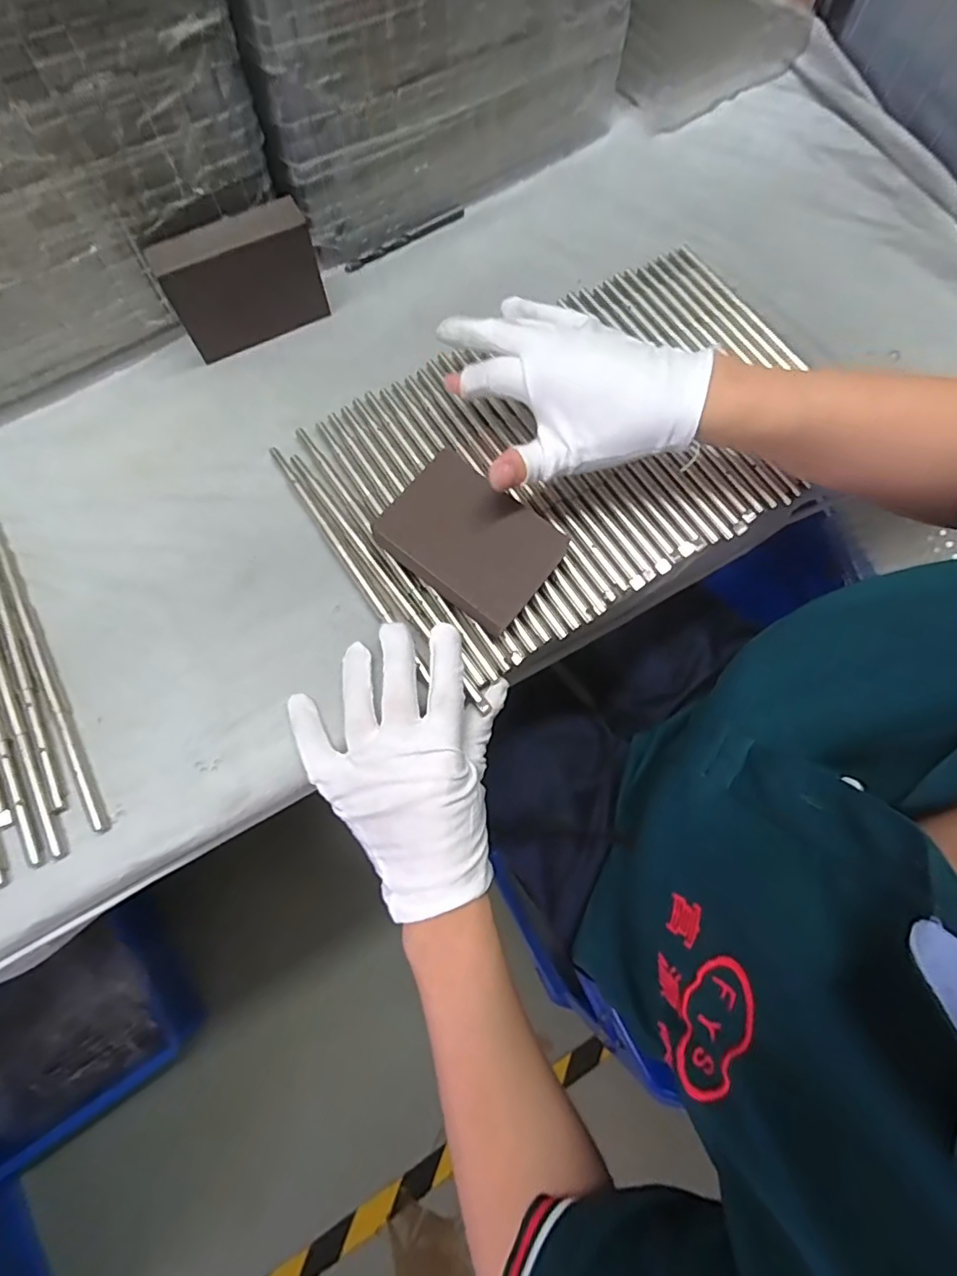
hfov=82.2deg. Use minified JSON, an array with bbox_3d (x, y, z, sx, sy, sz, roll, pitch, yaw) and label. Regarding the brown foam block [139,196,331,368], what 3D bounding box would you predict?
[{"bbox_3d":[-0.154,-0.235,0.363,0.095,0.073,0.020,-29,77,-8],"label":"brown foam block"}]

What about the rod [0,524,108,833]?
[{"bbox_3d":[-0.259,0.015,0.324,0.010,0.004,0.211,-28,77,-8],"label":"rod"}]

